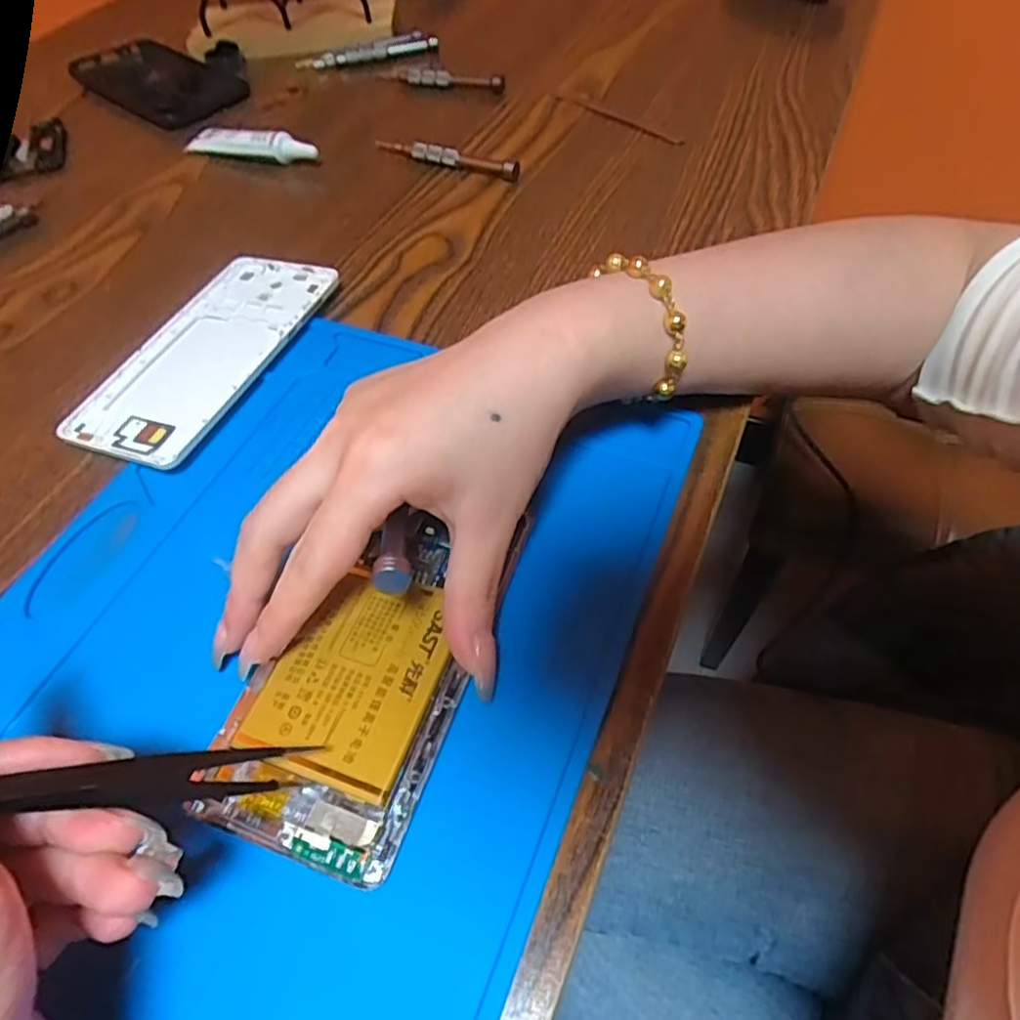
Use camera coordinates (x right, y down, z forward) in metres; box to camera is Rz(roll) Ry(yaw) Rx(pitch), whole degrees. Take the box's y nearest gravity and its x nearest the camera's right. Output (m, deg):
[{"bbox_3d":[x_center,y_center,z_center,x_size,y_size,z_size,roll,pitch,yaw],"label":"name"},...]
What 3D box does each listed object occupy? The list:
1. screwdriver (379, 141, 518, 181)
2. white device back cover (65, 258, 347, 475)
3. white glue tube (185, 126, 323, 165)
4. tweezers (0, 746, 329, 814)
[{"bbox_3d":[-0.043,-0.231,0.434,0.109,0.013,0.009,24,60,19],"label":"screwdriver"},{"bbox_3d":[-0.155,-0.082,0.336,0.085,0.012,0.147,16,57,14],"label":"white device back cover"},{"bbox_3d":[-0.176,-0.248,0.450,0.103,0.019,0.023,18,58,16],"label":"white glue tube"},{"bbox_3d":[-0.110,0.075,0.179,0.114,0.006,0.012,6,49,-31],"label":"tweezers"}]

